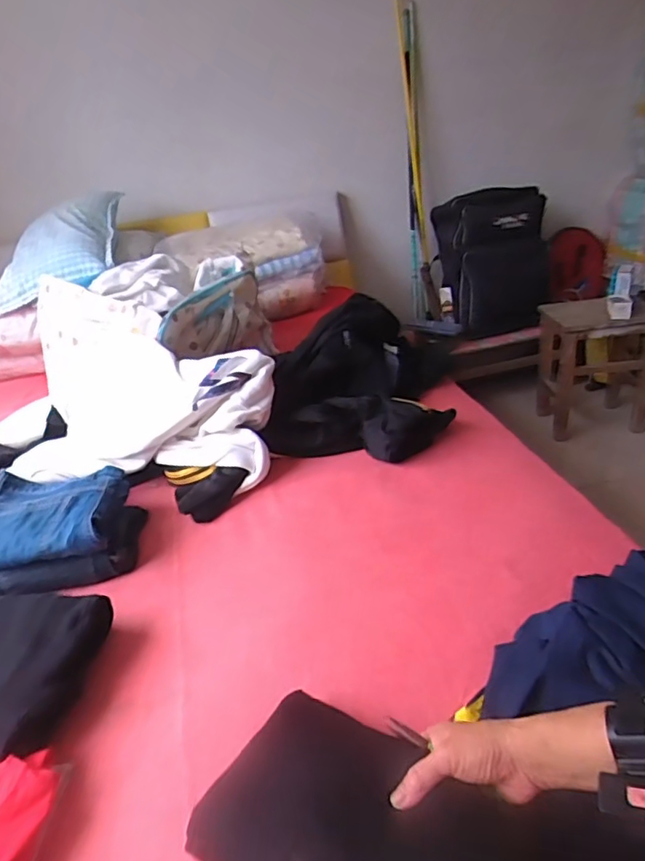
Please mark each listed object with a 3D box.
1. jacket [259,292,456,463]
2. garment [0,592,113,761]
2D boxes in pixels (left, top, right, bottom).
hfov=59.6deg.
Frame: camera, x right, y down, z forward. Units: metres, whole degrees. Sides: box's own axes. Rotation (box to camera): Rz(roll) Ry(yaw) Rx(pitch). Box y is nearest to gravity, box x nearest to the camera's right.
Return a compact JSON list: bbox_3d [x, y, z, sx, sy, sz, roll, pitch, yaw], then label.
[{"bbox_3d":[0.065,-0.108,1.141,0.364,0.200,0.376,-7,29,1],"label":"jacket"},{"bbox_3d":[-0.389,0.285,0.677,0.215,0.069,0.222,-4,30,7],"label":"garment"}]

